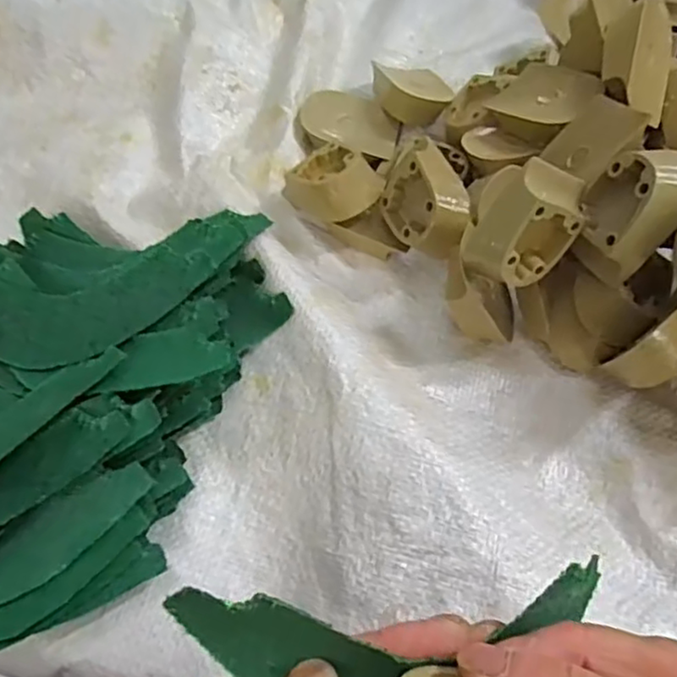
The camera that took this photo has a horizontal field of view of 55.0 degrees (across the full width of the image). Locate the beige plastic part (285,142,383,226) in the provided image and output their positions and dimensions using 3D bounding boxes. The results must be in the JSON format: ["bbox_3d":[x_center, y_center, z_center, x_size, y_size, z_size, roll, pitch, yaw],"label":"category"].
[{"bbox_3d":[-0.002,-0.082,0.351,0.041,0.036,0.049,-34,66,-16],"label":"beige plastic part"}]

